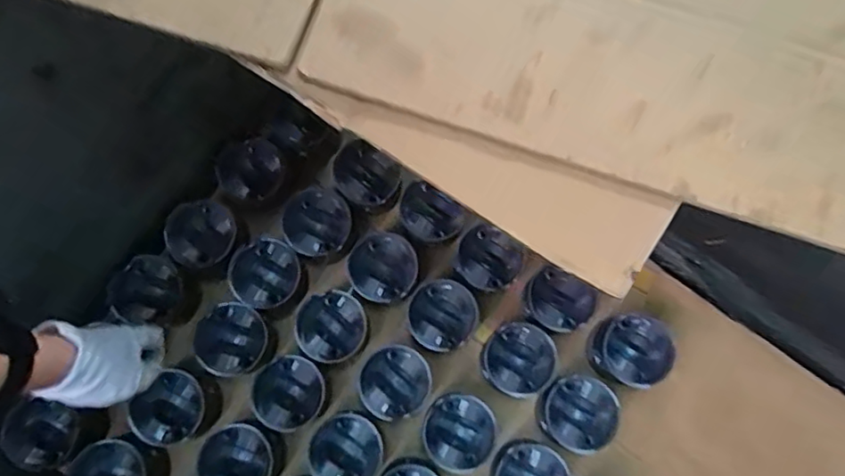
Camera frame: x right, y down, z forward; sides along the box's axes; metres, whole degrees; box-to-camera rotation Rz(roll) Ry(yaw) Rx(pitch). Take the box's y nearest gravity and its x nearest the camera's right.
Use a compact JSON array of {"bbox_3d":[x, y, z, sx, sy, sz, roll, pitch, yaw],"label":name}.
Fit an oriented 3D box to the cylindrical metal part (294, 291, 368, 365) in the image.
[{"bbox_3d":[-0.116,0.115,0.761,0.087,0.050,0.085,0,78,-1],"label":"cylindrical metal part"}]

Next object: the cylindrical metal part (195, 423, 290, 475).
[{"bbox_3d":[-0.223,0.276,0.735,0.090,0.074,0.085,0,78,-1],"label":"cylindrical metal part"}]

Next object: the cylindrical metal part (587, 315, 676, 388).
[{"bbox_3d":[0.266,0.148,0.770,0.087,0.092,0.087,0,78,-1],"label":"cylindrical metal part"}]

